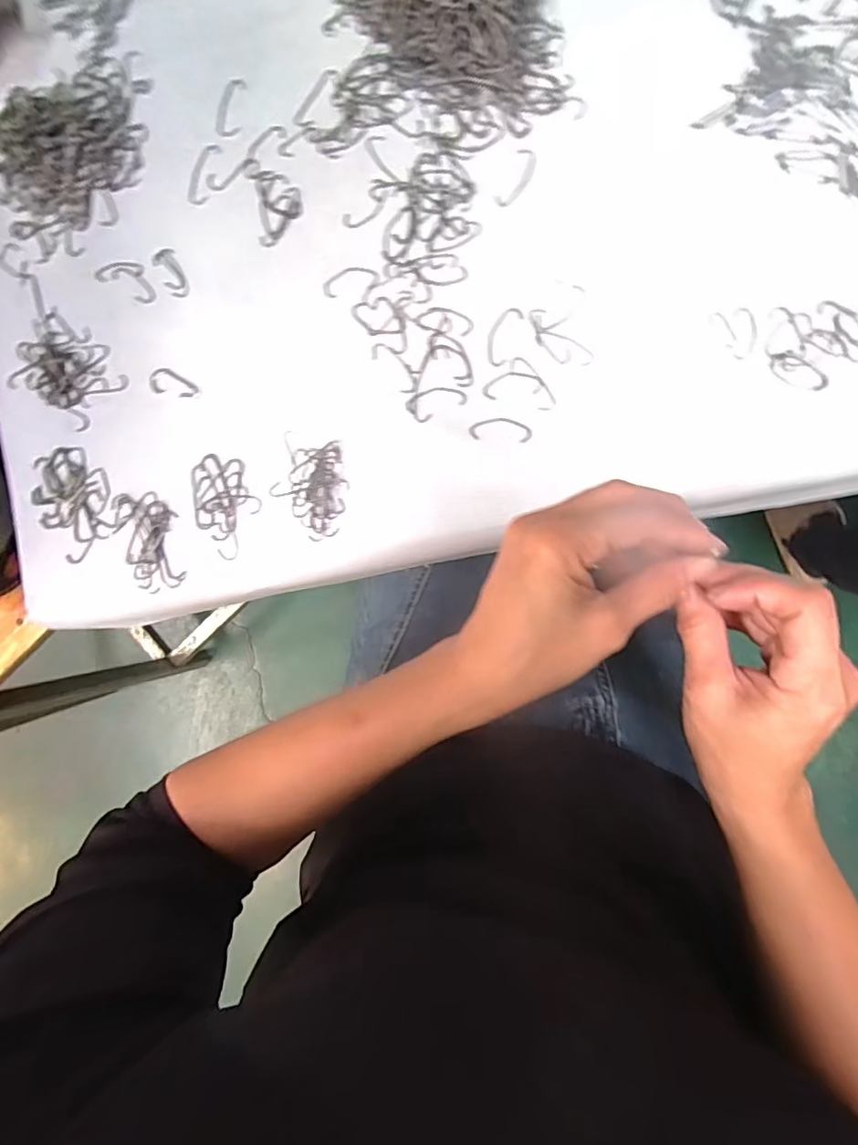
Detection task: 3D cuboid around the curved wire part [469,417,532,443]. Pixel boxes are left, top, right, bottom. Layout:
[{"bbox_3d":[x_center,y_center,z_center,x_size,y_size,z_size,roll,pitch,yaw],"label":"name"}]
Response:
[{"bbox_3d":[0.047,-0.094,0.353,0.041,0.004,0.015,6,92,7],"label":"curved wire part"}]

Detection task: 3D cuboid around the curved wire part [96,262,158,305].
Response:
[{"bbox_3d":[-0.214,-0.210,0.384,0.050,0.004,0.024,30,94,6],"label":"curved wire part"}]

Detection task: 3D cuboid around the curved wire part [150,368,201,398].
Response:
[{"bbox_3d":[-0.181,-0.132,0.380,0.037,0.004,0.018,32,95,6],"label":"curved wire part"}]

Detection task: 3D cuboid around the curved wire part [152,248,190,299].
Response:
[{"bbox_3d":[-0.181,-0.211,0.379,0.017,0.004,0.039,-27,88,7],"label":"curved wire part"}]

